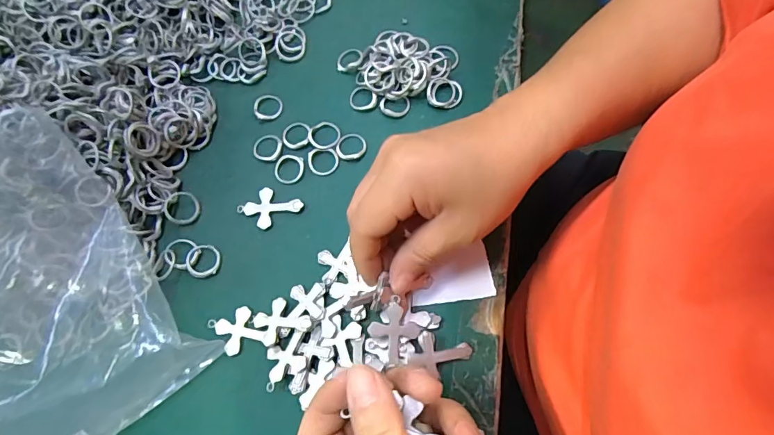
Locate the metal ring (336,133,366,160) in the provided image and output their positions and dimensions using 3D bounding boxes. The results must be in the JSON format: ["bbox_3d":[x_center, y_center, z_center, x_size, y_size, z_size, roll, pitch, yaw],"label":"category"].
[{"bbox_3d":[-0.025,-0.051,0.315,0.021,0.004,0.021,-1,71,2],"label":"metal ring"}]

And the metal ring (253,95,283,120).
[{"bbox_3d":[-0.088,-0.083,0.331,0.022,0.004,0.021,-1,71,2],"label":"metal ring"}]

